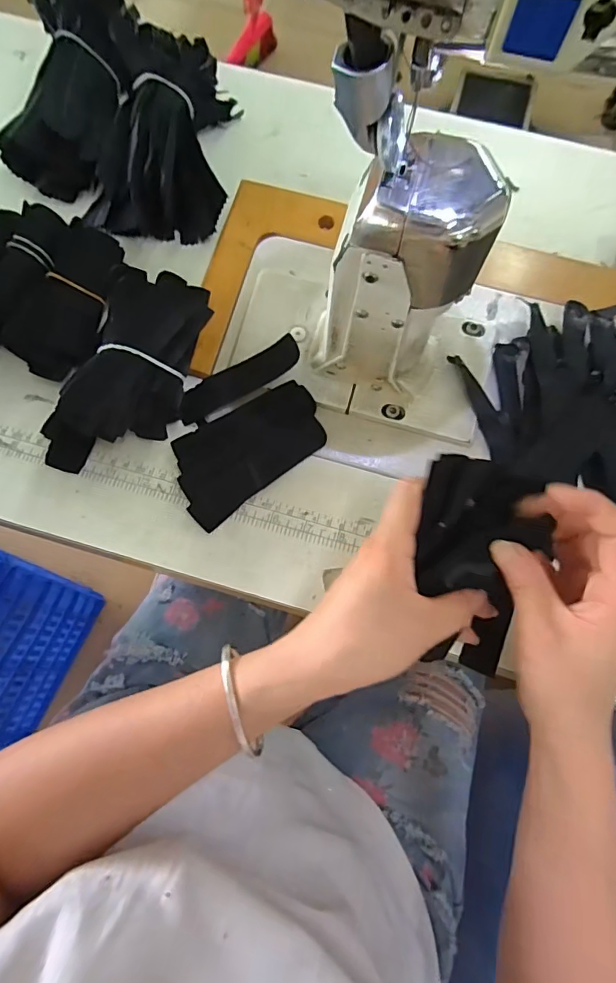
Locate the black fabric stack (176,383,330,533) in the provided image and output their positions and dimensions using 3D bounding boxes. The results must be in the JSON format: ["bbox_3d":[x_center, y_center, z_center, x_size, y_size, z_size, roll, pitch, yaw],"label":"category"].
[{"bbox_3d":[-0.045,-0.034,0.361,0.118,0.018,0.067,-33,75,-13],"label":"black fabric stack"}]

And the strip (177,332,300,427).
[{"bbox_3d":[-0.055,-0.086,0.373,0.104,0.009,0.025,-28,73,9],"label":"strip"}]

